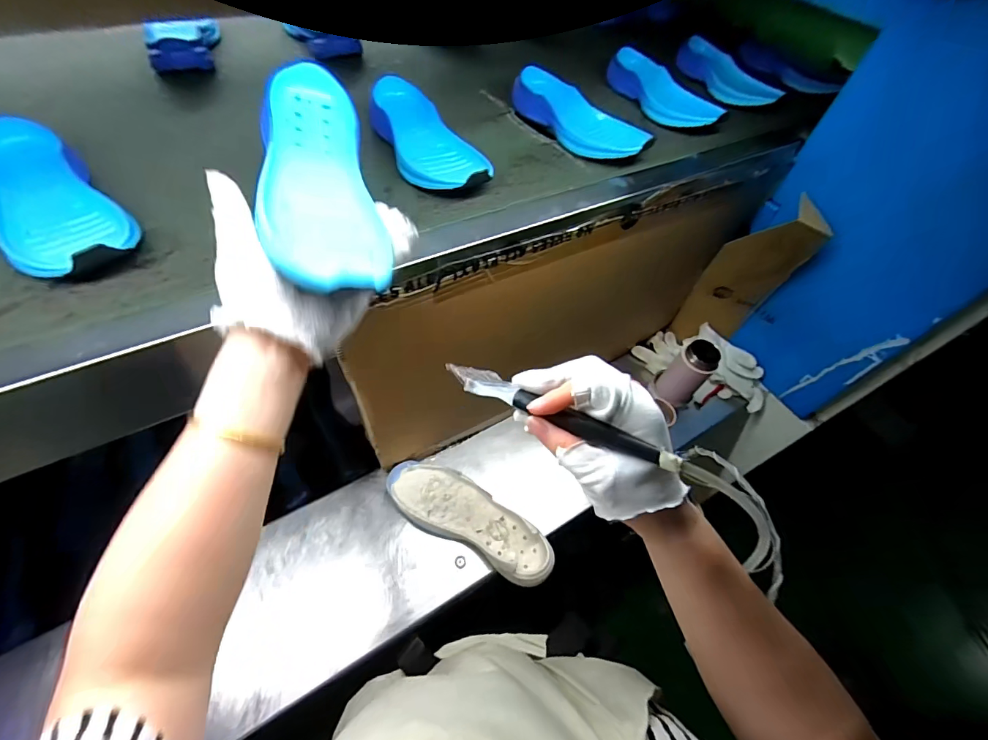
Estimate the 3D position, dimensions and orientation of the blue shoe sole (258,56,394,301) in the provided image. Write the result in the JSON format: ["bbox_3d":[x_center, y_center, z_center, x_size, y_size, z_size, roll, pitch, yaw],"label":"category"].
[{"bbox_3d":[-0.136,-0.150,0.329,0.080,0.032,0.233,-10,67,-12],"label":"blue shoe sole"}]

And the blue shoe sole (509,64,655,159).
[{"bbox_3d":[0.113,-0.346,0.578,0.074,0.050,0.215,-26,58,-22],"label":"blue shoe sole"}]

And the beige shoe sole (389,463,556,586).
[{"bbox_3d":[-0.040,0.231,0.663,0.284,0.039,0.098,25,55,14],"label":"beige shoe sole"}]

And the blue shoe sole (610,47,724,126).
[{"bbox_3d":[0.253,-0.431,0.652,0.080,0.044,0.212,-17,56,-16],"label":"blue shoe sole"}]

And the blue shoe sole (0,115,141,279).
[{"bbox_3d":[-0.391,-0.148,0.370,0.209,0.059,0.086,39,59,23],"label":"blue shoe sole"}]

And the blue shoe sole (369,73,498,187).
[{"bbox_3d":[-0.081,-0.273,0.499,0.083,0.057,0.204,-23,57,-20],"label":"blue shoe sole"}]

